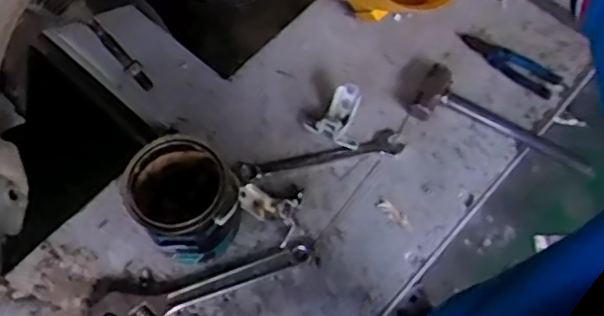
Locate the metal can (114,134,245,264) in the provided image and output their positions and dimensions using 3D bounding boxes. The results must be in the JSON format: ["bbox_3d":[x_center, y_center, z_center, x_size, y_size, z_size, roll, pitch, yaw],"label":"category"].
[{"bbox_3d":[-0.183,0.070,1.023,0.150,0.155,0.159,-1,64,2],"label":"metal can"}]

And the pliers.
[{"bbox_3d":[0.386,-0.185,1.202,0.198,0.016,0.059,36,70,18],"label":"pliers"}]

